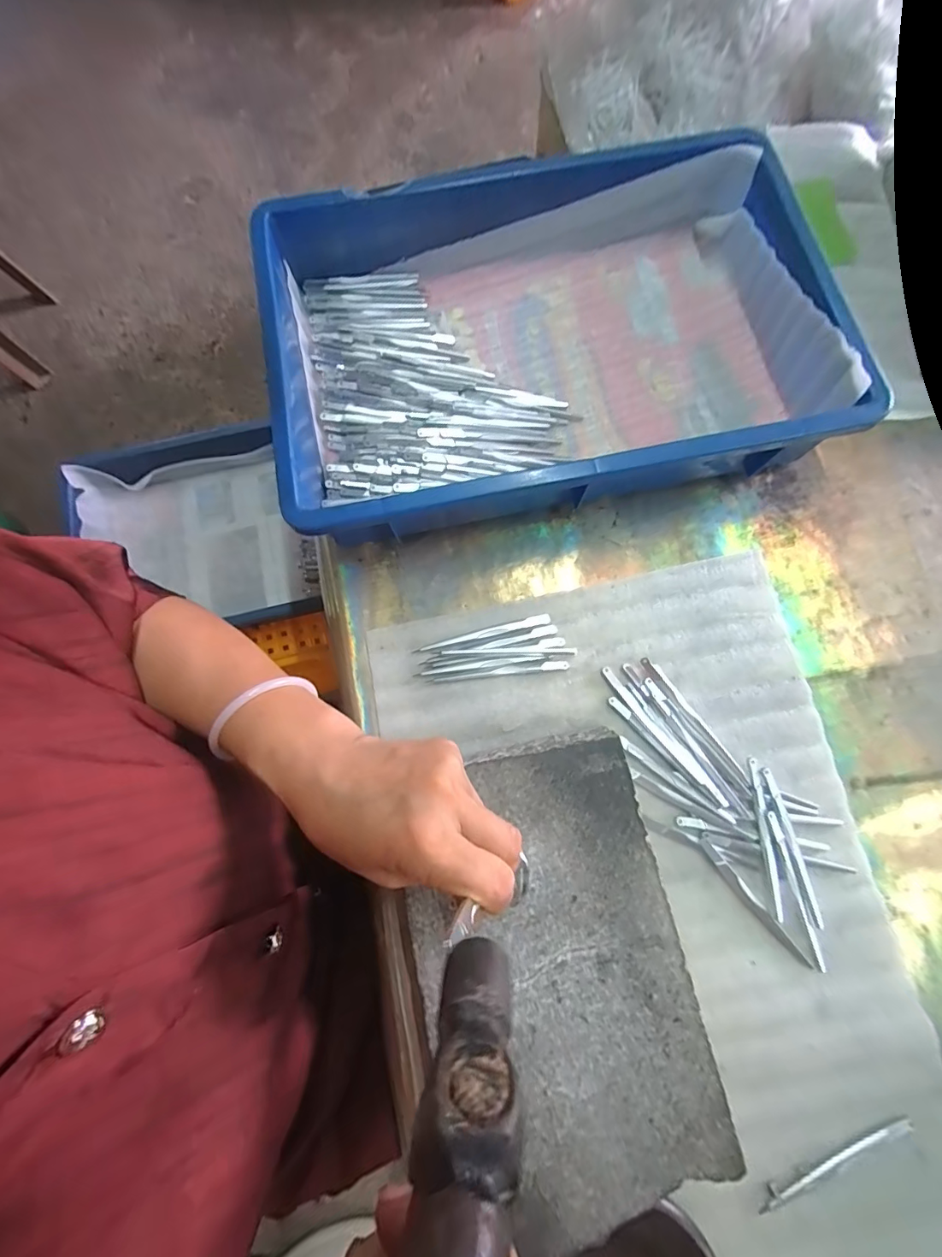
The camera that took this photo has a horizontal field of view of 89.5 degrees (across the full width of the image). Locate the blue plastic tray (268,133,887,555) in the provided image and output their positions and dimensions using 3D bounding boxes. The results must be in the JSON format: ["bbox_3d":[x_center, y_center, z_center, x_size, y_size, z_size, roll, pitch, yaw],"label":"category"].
[{"bbox_3d":[0.054,-0.233,0.385,0.411,0.076,0.285,-11,77,-3],"label":"blue plastic tray"}]

